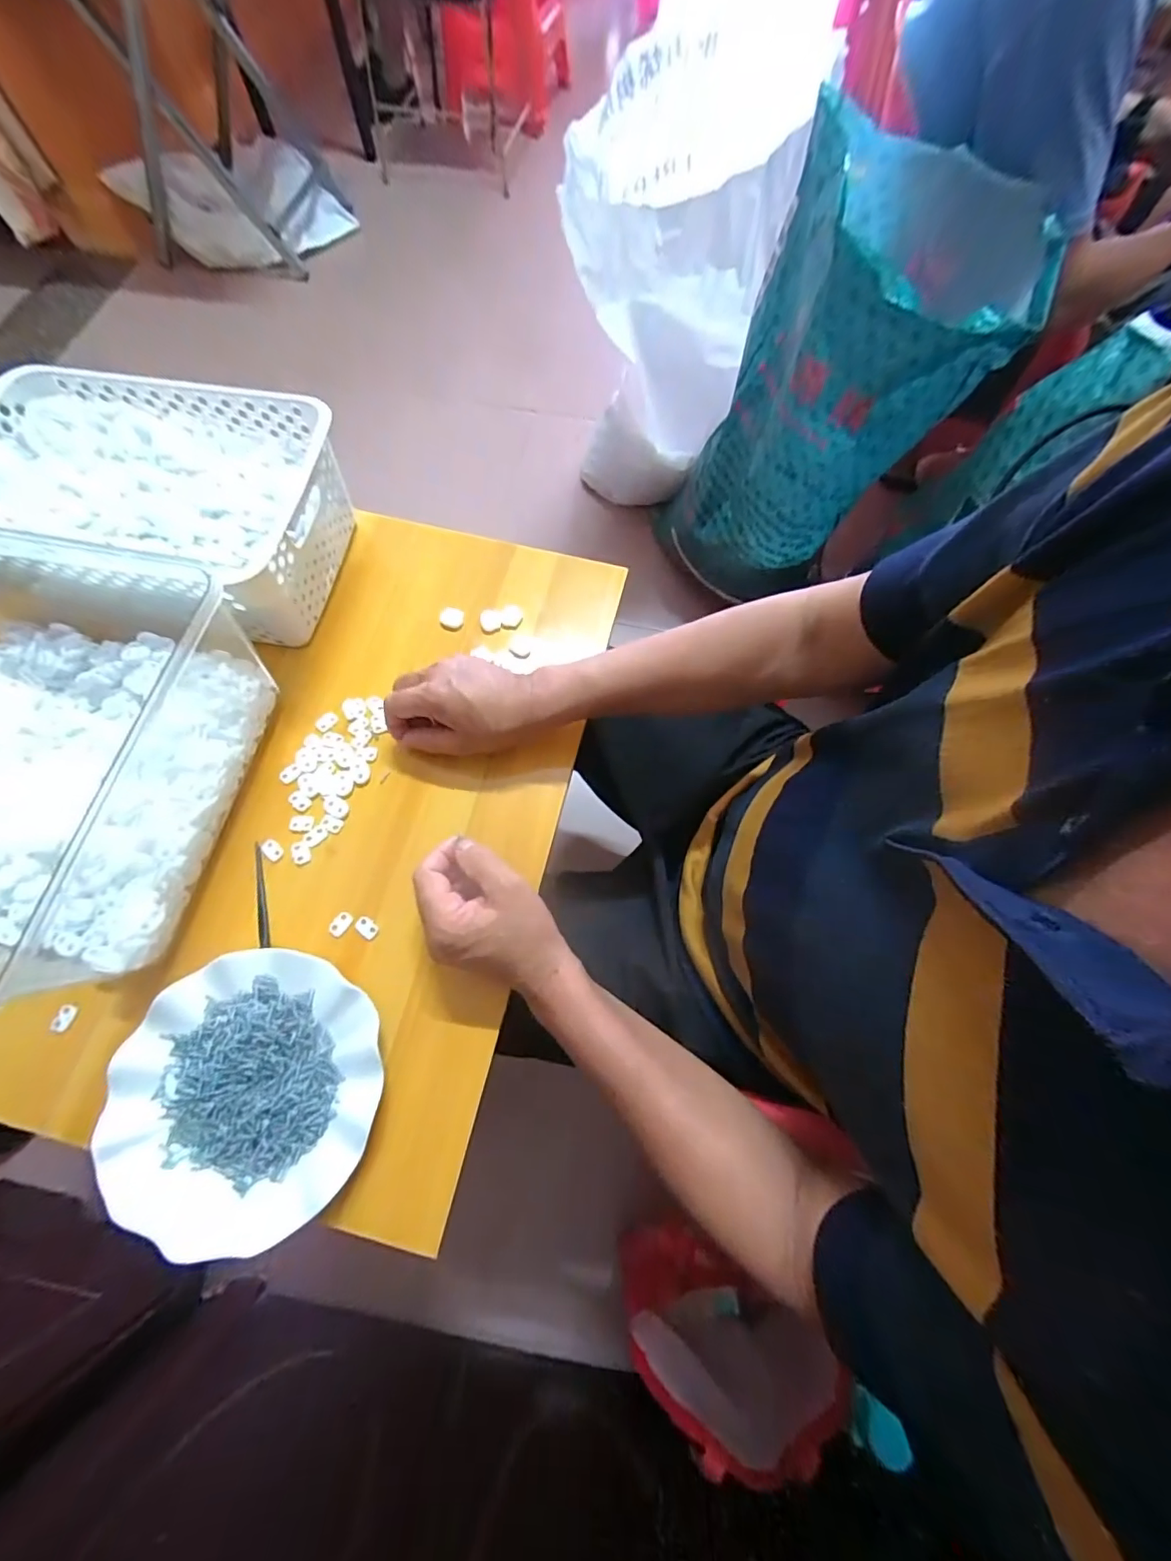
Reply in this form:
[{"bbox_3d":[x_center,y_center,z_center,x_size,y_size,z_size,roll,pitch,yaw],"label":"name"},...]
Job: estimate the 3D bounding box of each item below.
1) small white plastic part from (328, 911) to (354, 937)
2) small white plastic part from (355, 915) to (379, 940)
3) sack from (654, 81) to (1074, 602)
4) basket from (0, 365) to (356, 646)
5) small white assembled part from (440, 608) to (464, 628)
[{"bbox_3d":[-0.199,0.116,0.426,0.014,0.004,0.020,27,72,9],"label":"small white plastic part"},{"bbox_3d":[-0.178,0.119,0.427,0.020,0.004,0.013,38,74,12],"label":"small white plastic part"},{"bbox_3d":[0.347,-0.558,0.827,0.385,0.536,0.293,29,72,10],"label":"sack"},{"bbox_3d":[-0.394,-0.249,0.486,0.307,0.102,0.204,8,70,2],"label":"basket"},{"bbox_3d":[-0.132,-0.161,0.518,0.022,0.013,0.014,14,70,5],"label":"small white assembled part"}]

